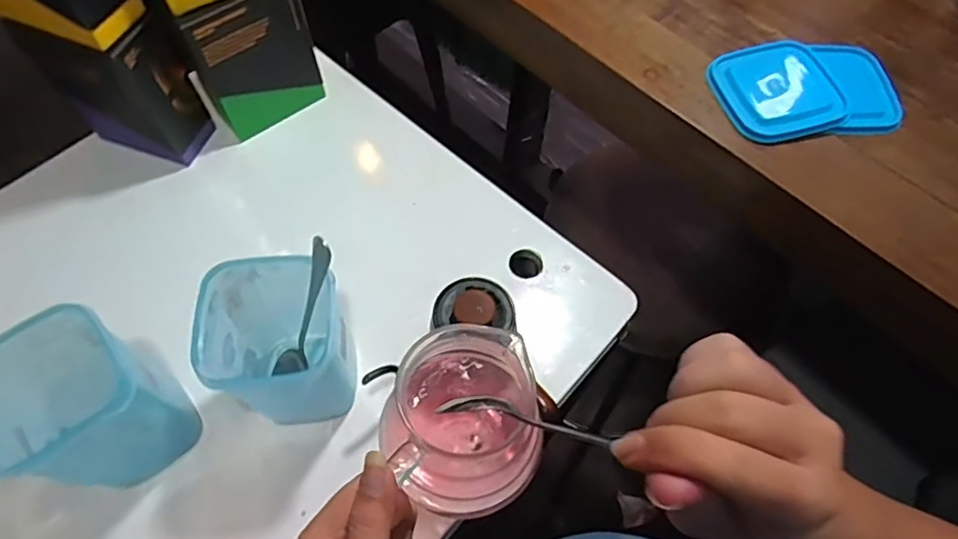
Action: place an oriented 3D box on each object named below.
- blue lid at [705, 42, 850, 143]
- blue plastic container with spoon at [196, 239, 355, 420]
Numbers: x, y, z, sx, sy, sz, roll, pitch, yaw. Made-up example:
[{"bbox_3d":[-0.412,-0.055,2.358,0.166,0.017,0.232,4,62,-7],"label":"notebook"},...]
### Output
[{"bbox_3d":[0.254,-0.153,0.483,0.098,0.016,0.089,-14,63,-9],"label":"blue lid"},{"bbox_3d":[-0.163,0.060,0.464,0.105,0.169,0.094,0,63,-2],"label":"blue plastic container with spoon"}]

